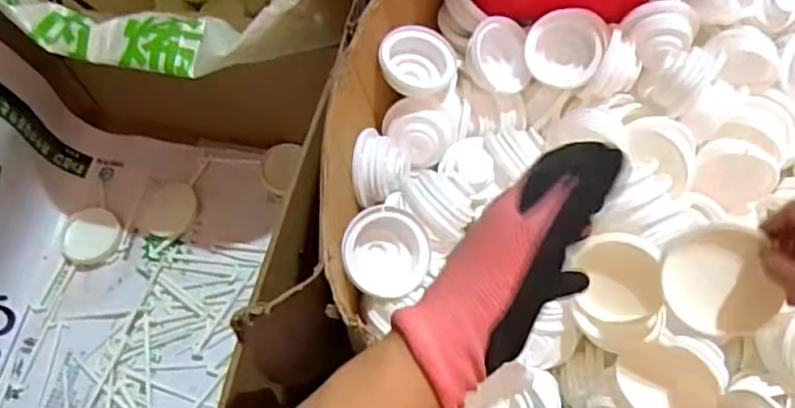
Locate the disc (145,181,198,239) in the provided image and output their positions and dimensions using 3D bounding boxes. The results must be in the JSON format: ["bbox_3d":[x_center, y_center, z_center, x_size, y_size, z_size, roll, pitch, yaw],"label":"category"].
[{"bbox_3d":[-0.325,0.007,0.864,0.075,0.004,0.083,2,65,3],"label":"disc"}]

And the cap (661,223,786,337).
[{"bbox_3d":[0.228,0.055,0.436,0.065,0.013,0.081,-16,95,17],"label":"cap"}]

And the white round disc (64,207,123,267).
[{"bbox_3d":[-0.438,0.046,0.867,0.077,0.011,0.083,1,74,-4],"label":"white round disc"}]

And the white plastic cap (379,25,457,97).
[{"bbox_3d":[0.019,-0.140,0.595,0.077,0.028,0.065,-9,98,-11],"label":"white plastic cap"}]

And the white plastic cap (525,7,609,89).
[{"bbox_3d":[0.162,-0.150,0.582,0.069,0.027,0.072,21,107,17],"label":"white plastic cap"}]

